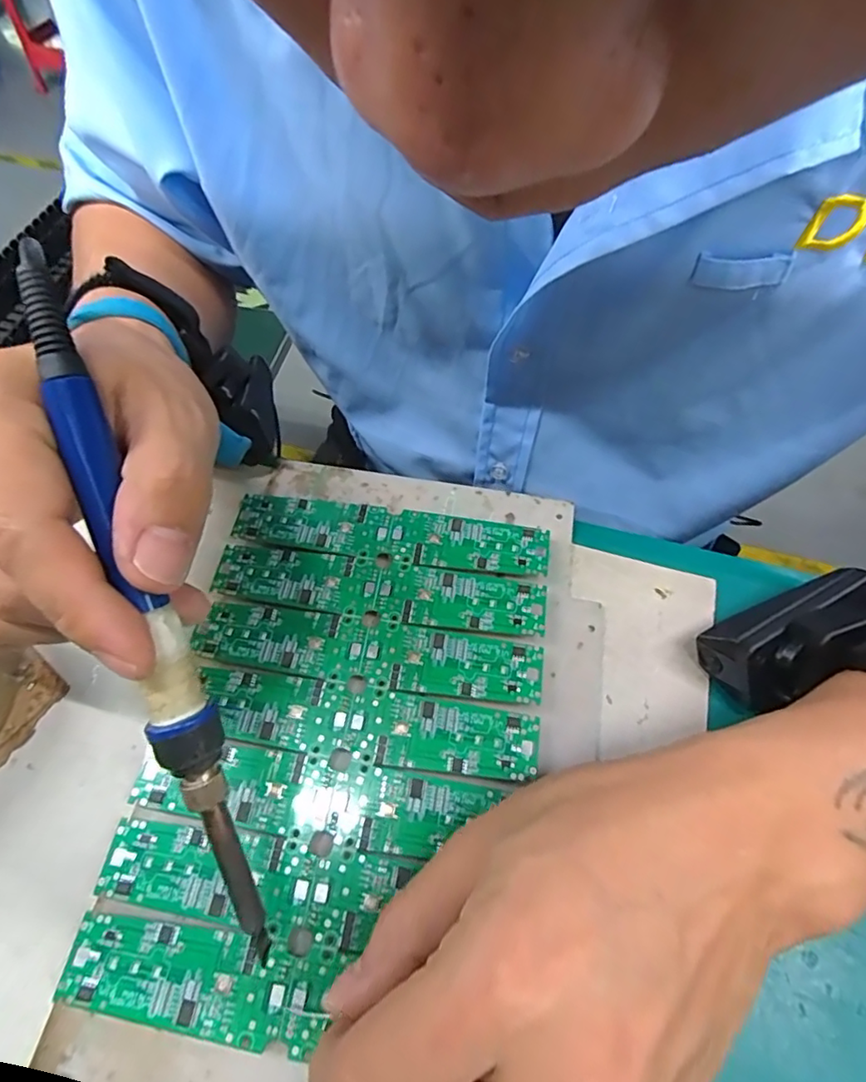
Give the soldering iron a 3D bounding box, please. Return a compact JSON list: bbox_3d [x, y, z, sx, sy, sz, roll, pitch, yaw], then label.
[{"bbox_3d":[-0.082,0.021,0.158,0.019,0.014,0.207,-17,96,-9],"label":"soldering iron"}]

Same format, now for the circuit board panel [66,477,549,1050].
[{"bbox_3d":[-0.034,0.072,0.222,0.144,0.004,0.196,8,61,5],"label":"circuit board panel"}]

